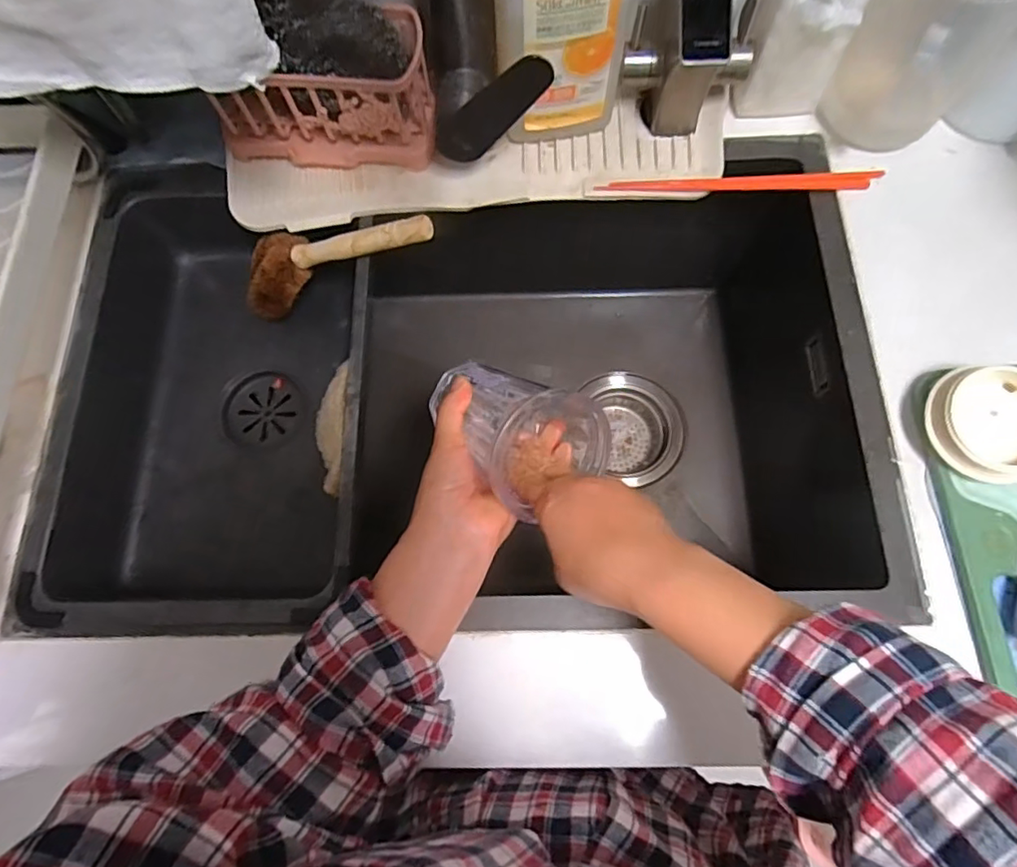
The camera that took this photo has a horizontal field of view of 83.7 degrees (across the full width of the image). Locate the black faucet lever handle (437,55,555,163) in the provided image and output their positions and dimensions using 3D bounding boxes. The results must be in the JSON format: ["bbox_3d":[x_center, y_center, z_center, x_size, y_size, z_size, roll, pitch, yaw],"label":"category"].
[{"bbox_3d":[-0.012,-0.243,0.431,0.107,0.030,0.021,-19,68,40],"label":"black faucet lever handle"}]

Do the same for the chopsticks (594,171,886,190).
[{"bbox_3d":[0.202,-0.219,0.495,0.240,0.004,0.017,-1,73,1],"label":"chopsticks"}]

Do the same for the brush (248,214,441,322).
[{"bbox_3d":[-0.150,-0.151,0.490,0.201,0.043,0.065,-7,71,24],"label":"brush"}]

